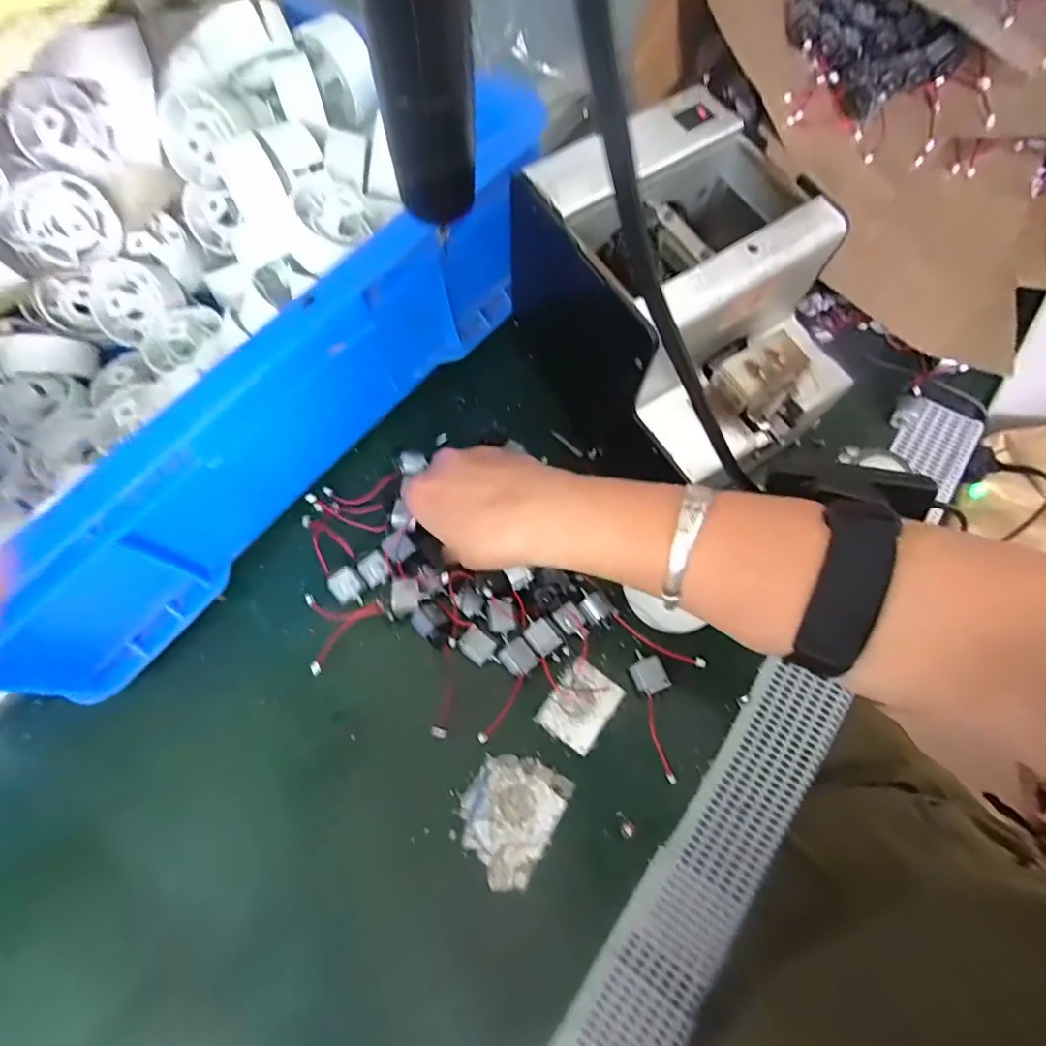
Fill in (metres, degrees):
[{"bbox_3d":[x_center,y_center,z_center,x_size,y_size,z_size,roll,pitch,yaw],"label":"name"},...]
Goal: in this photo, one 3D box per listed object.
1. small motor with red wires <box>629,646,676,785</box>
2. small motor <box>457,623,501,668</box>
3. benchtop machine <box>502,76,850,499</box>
[{"bbox_3d":[0.081,0.112,0.323,0.019,0.017,0.072,-14,69,-3],"label":"small motor with red wires"},{"bbox_3d":[-0.026,0.077,0.336,0.026,0.009,0.018,40,76,15],"label":"small motor"},{"bbox_3d":[0.097,-0.120,0.332,0.123,0.143,0.174,-31,71,-9],"label":"benchtop machine"}]

